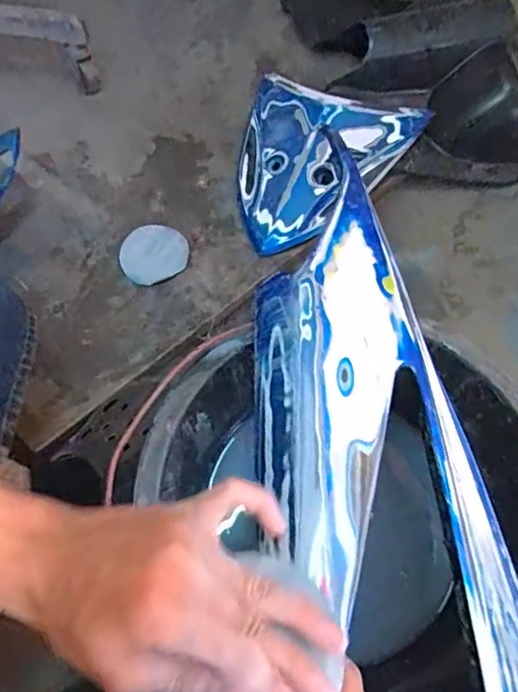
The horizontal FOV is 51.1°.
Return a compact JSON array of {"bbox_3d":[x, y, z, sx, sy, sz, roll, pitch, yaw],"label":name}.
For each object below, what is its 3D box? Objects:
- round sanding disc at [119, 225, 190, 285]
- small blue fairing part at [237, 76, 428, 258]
[{"bbox_3d":[-0.143,-0.128,0.745,0.093,0.012,0.089,1,67,-3],"label":"round sanding disc"},{"bbox_3d":[0.073,-0.264,0.790,0.256,0.069,0.309,22,67,7],"label":"small blue fairing part"}]

